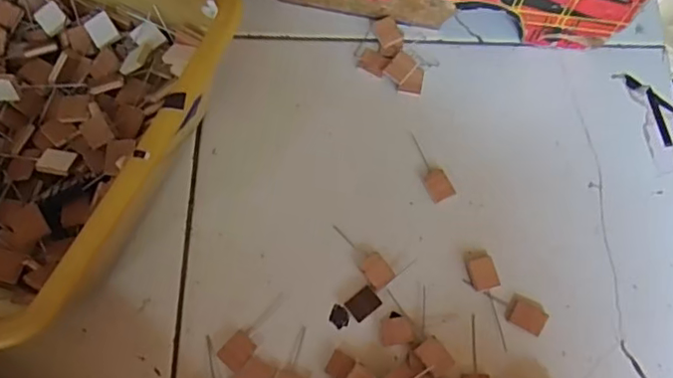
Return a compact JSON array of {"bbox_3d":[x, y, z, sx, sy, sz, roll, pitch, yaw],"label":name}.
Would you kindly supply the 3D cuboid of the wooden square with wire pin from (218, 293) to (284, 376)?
[{"bbox_3d":[-0.059,0.102,0.431,0.021,0.004,0.062,37,75,11],"label":"wooden square with wire pin"}]

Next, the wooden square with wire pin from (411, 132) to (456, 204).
[{"bbox_3d":[0.074,-0.017,0.474,0.019,0.004,0.058,-25,74,-8],"label":"wooden square with wire pin"}]

